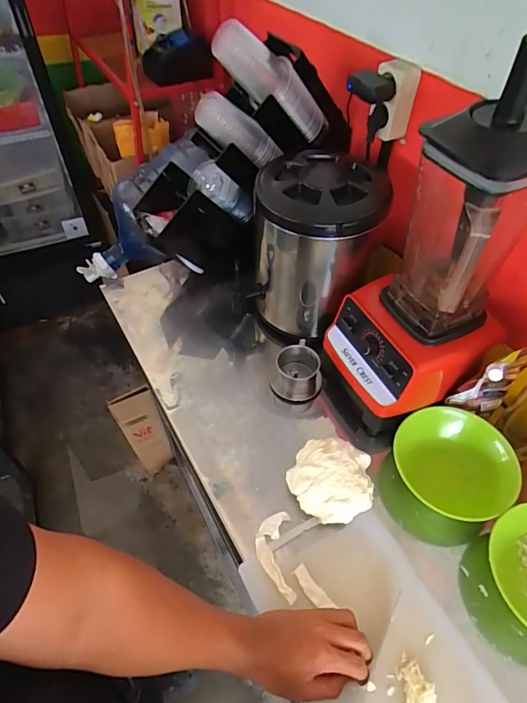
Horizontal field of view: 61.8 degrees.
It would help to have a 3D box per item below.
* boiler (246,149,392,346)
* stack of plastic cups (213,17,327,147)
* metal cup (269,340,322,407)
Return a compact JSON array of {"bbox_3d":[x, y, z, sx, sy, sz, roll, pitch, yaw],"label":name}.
[{"bbox_3d":[0.089,-0.173,0.791,0.202,0.286,0.194,7,50,5],"label":"boiler"},{"bbox_3d":[0.028,-0.448,0.747,0.262,0.074,0.078,12,35,-47],"label":"stack of plastic cups"},{"bbox_3d":[0.058,0.036,0.769,0.083,0.069,0.084,7,50,5],"label":"metal cup"}]

